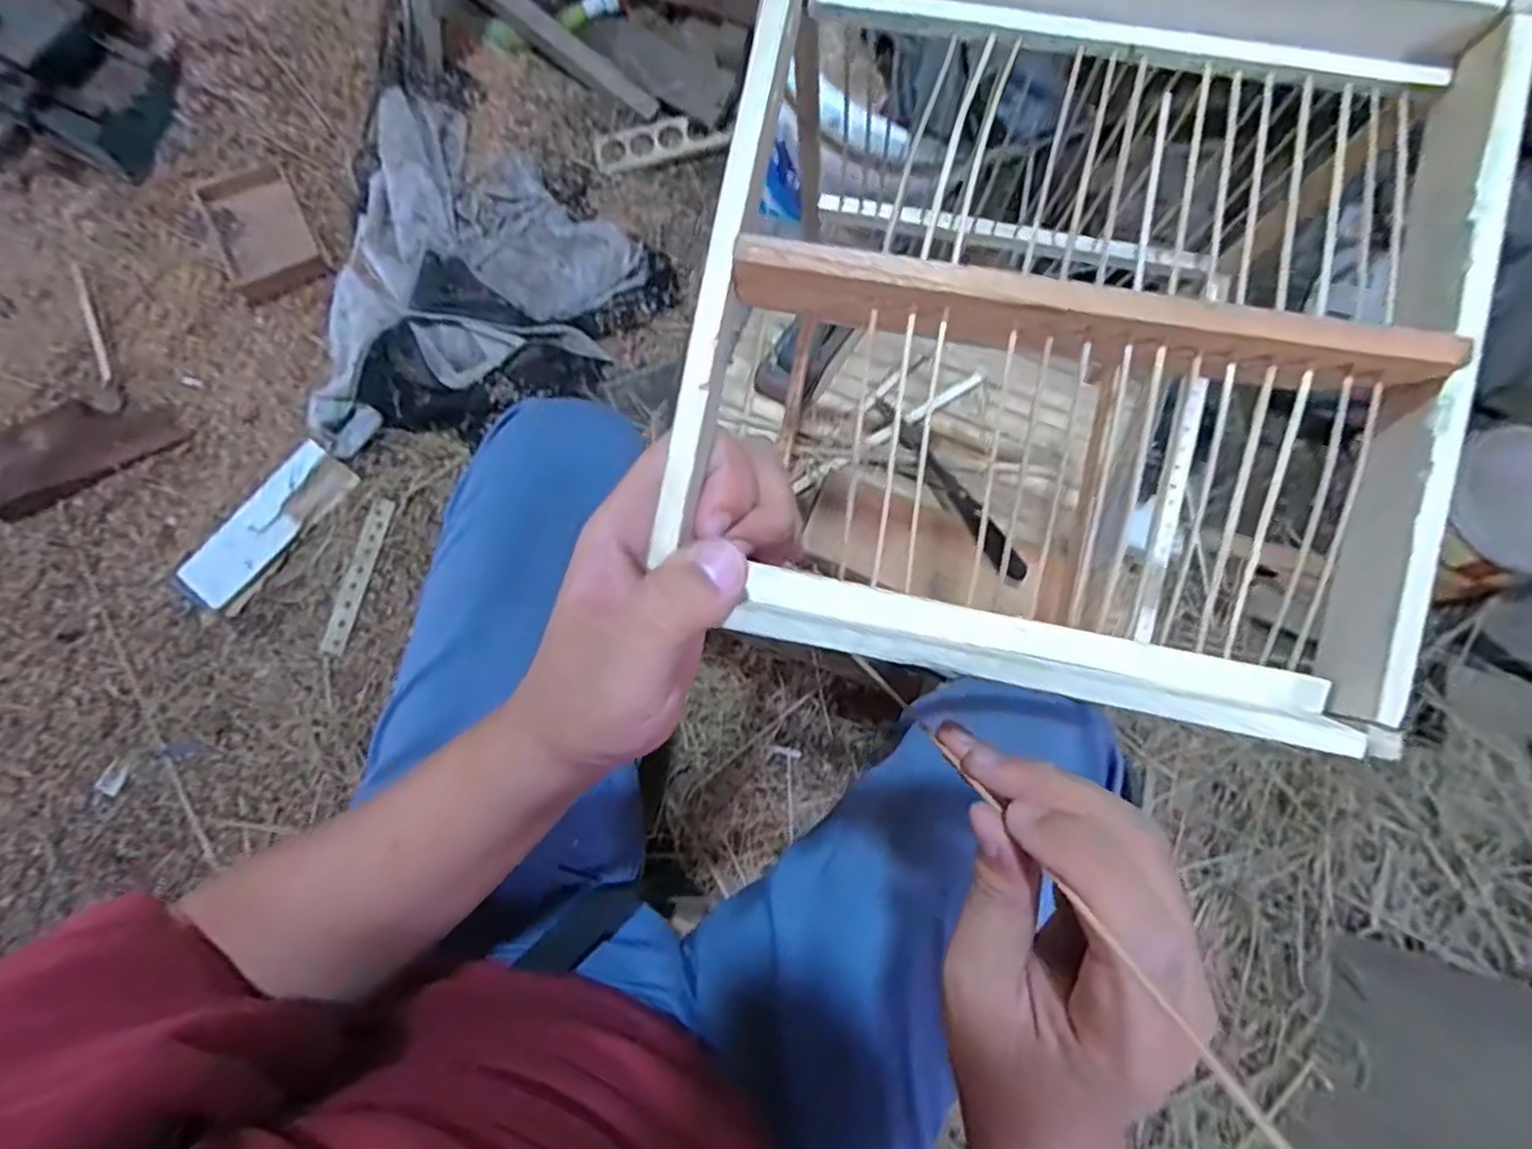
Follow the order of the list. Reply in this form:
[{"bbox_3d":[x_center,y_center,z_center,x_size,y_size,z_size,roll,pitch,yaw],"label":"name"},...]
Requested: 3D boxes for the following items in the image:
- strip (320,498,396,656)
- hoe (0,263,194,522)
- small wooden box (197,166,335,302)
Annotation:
[{"bbox_3d":[-0.500,0.001,0.901,0.027,0.007,0.196,16,76,-16],"label":"strip"},{"bbox_3d":[-0.911,-0.225,0.921,0.235,0.036,0.283,-38,80,-12],"label":"hoe"},{"bbox_3d":[-0.668,-0.460,0.964,0.121,0.040,0.177,-25,77,-9],"label":"small wooden box"}]

